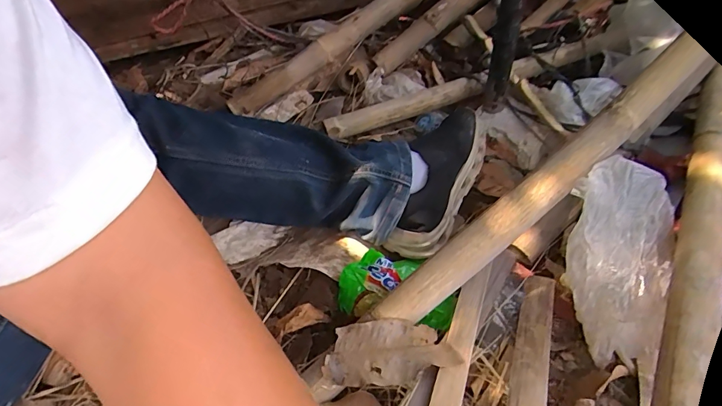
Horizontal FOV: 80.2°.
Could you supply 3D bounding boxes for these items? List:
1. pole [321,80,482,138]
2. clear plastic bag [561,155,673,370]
[{"bbox_3d":[0.070,-0.156,0.718,0.286,0.041,0.046,-18,43,-19],"label":"pole"},{"bbox_3d":[0.272,0.061,0.436,0.140,0.040,0.202,17,83,-12],"label":"clear plastic bag"}]

